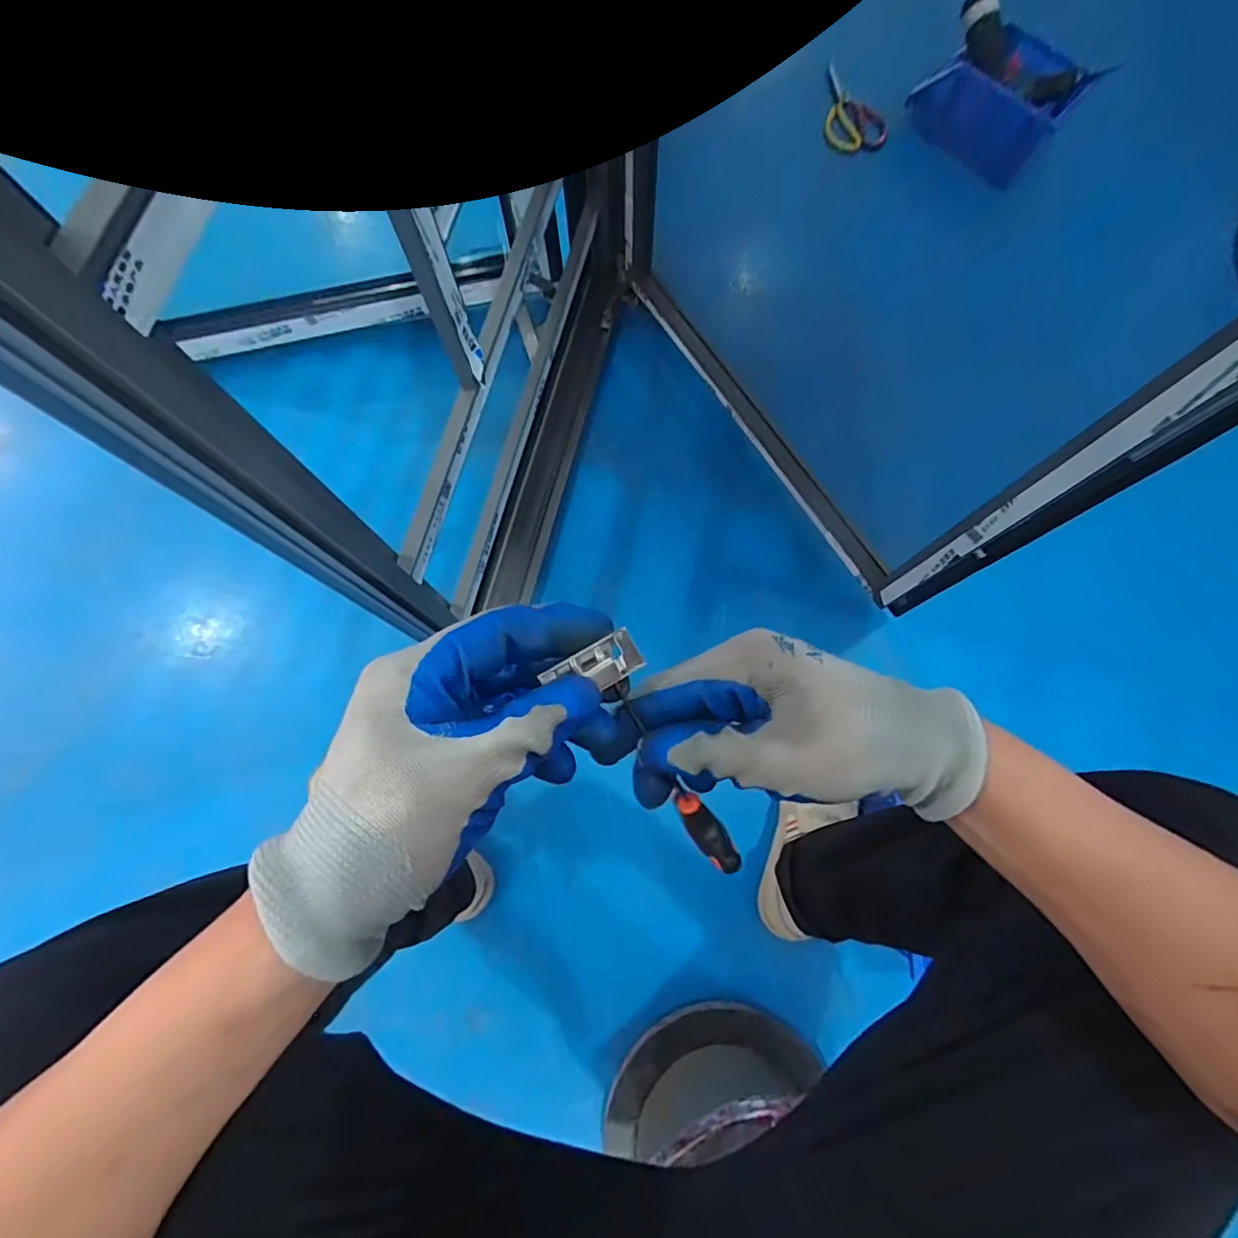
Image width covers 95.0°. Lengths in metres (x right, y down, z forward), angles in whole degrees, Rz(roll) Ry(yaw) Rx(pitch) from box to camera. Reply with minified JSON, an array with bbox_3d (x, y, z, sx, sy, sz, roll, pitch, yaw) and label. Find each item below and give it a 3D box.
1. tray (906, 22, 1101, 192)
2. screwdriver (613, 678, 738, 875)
[{"bbox_3d":[0.643,-0.885,0.960,0.234,0.123,0.148,43,80,8],"label":"tray"},{"bbox_3d":[0.027,0.079,0.286,0.016,0.022,0.119,-33,105,-8],"label":"screwdriver"}]

